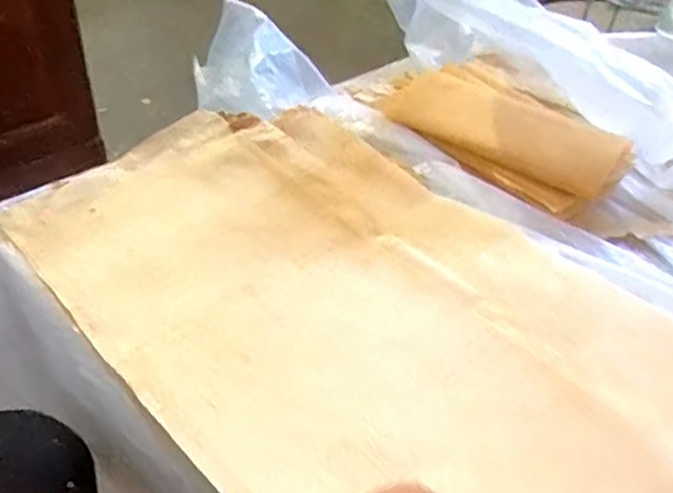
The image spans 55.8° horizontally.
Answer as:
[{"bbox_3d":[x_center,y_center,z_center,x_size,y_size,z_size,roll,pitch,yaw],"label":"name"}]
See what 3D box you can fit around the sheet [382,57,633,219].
[{"bbox_3d":[0.183,-0.137,0.724,0.120,0.058,0.282,-24,49,-31],"label":"sheet"}]

